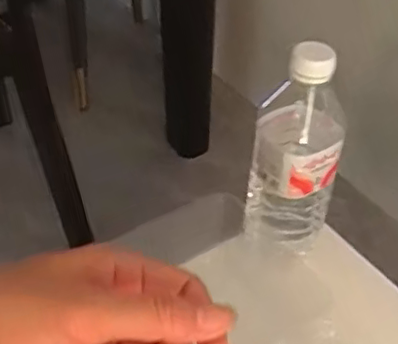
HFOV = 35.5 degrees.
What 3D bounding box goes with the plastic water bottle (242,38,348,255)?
[{"bbox_3d":[0.079,-0.010,0.526,0.057,0.220,0.064,-14,44,-17],"label":"plastic water bottle"}]

